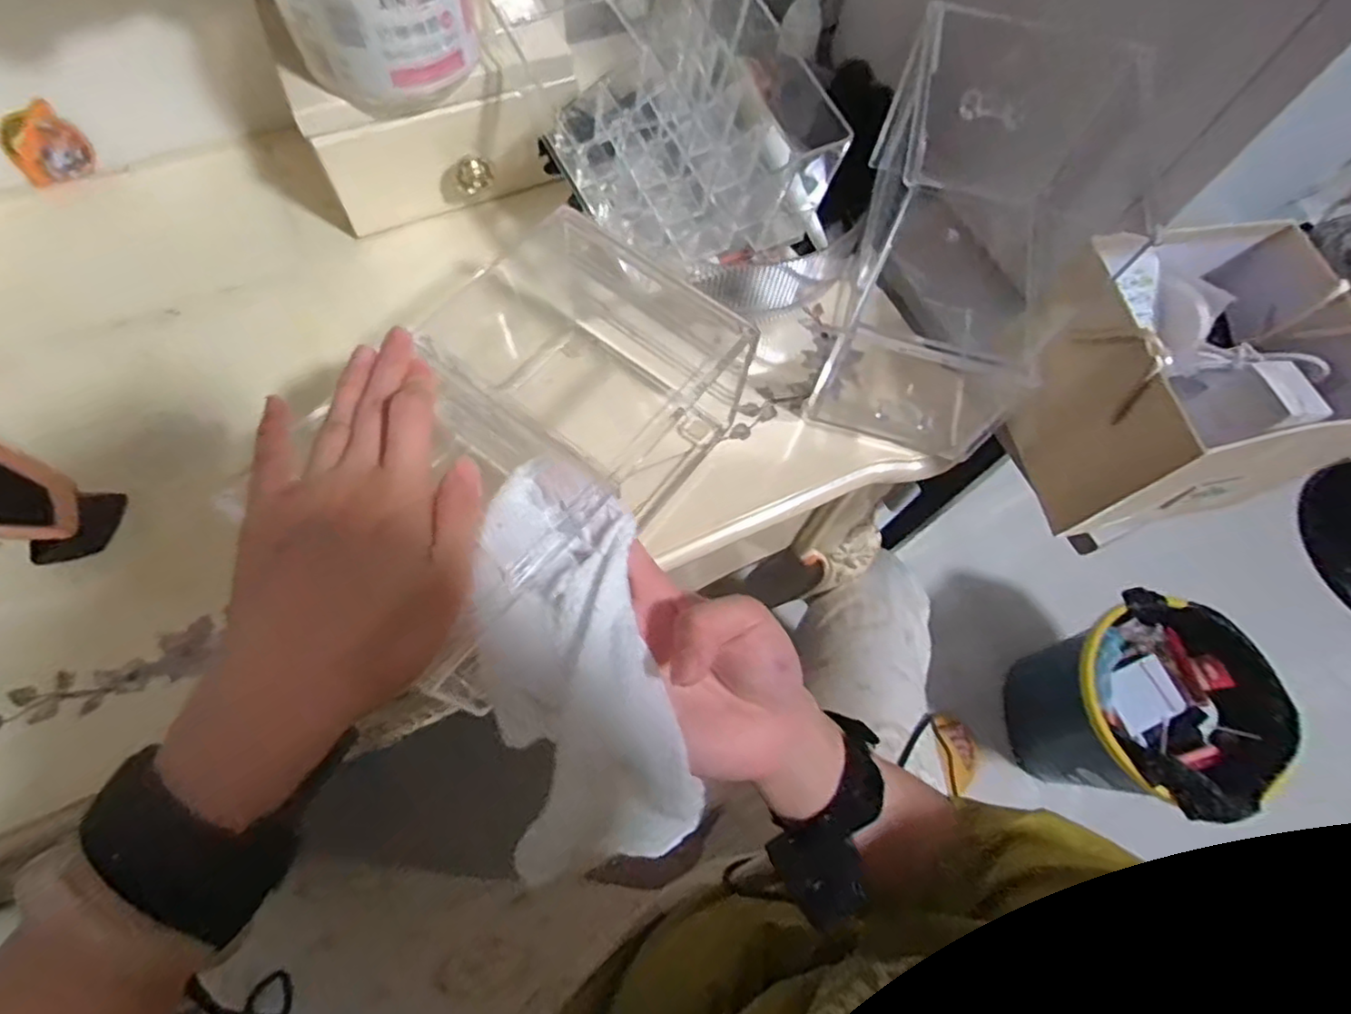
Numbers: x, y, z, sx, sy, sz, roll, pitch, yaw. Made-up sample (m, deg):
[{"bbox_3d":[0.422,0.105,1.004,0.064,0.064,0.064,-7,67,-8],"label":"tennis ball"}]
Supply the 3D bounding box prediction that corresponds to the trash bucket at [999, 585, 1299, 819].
[{"bbox_3d":[0.646,0.310,0.953,0.276,0.287,0.273,2,67,-4],"label":"trash bucket"}]

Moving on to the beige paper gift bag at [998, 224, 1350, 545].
[{"bbox_3d":[0.301,-0.076,0.397,0.148,0.118,0.140,-10,68,-9],"label":"beige paper gift bag"}]

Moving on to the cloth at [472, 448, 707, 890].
[{"bbox_3d":[-0.043,0.069,0.280,0.074,0.035,0.176,-13,87,-10],"label":"cloth"}]

